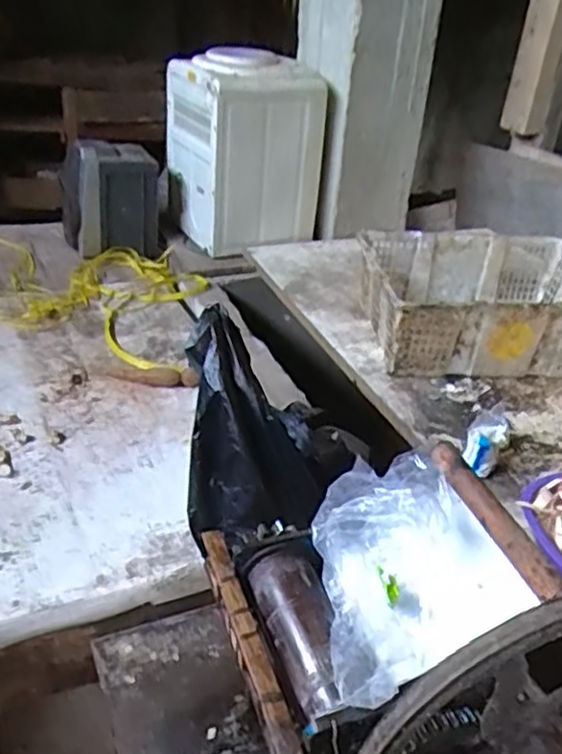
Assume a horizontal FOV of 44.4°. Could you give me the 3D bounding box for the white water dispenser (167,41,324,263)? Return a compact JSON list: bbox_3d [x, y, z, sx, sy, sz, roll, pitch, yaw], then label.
[{"bbox_3d":[-0.097,-0.599,1.798,0.336,0.416,0.327,-8,34,-20],"label":"white water dispenser"}]

